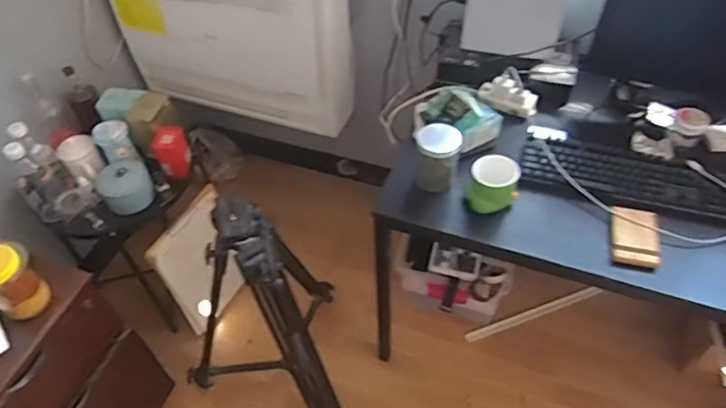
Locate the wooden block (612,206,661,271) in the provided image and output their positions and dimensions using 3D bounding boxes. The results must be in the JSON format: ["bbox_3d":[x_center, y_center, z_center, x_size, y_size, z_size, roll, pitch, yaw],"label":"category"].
[{"bbox_3d":[0.533,0.063,1.101,0.085,0.014,0.148,11,52,11],"label":"wooden block"}]

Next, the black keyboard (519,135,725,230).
[{"bbox_3d":[0.562,-0.060,1.190,0.439,0.030,0.175,16,53,14],"label":"black keyboard"}]

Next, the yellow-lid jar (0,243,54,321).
[{"bbox_3d":[-0.688,0.155,1.104,0.083,0.139,0.087,-1,51,1],"label":"yellow-lid jar"}]

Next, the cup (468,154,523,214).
[{"bbox_3d":[0.265,-0.037,1.133,0.101,0.107,0.074,12,52,12],"label":"cup"}]

